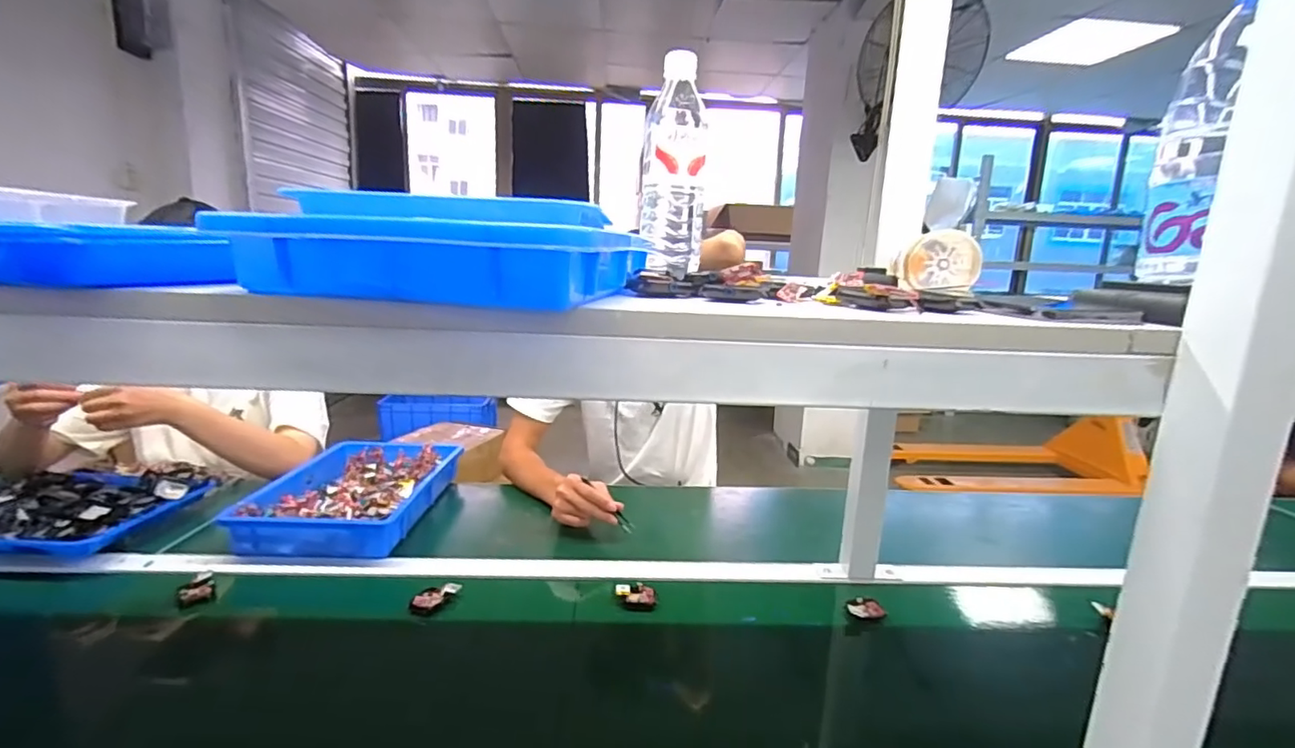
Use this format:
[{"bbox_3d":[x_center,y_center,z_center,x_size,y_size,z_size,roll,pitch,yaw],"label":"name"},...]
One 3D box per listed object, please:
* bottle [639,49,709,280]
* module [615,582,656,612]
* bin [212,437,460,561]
[{"bbox_3d":[0.027,-0.206,0.557,0.061,0.204,0.073,3,13,1],"label":"bottle"},{"bbox_3d":[-0.016,0.300,0.767,0.053,0.026,0.025,3,13,1],"label":"module"},{"bbox_3d":[-0.497,0.201,0.988,0.258,0.062,0.372,3,13,0],"label":"bin"}]

